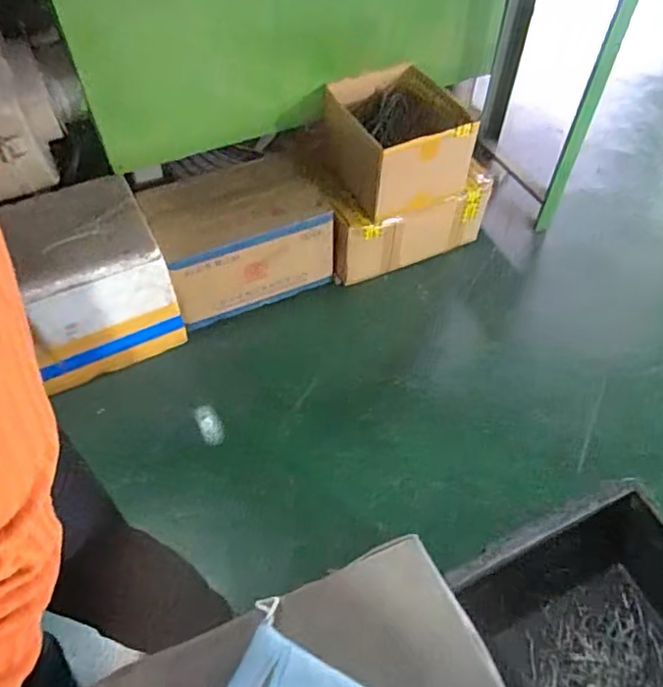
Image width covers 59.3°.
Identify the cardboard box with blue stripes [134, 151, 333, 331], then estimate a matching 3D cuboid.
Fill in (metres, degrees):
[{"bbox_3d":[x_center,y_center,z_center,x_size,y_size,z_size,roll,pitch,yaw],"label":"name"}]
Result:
[{"bbox_3d":[-0.224,-0.265,1.468,0.432,0.234,0.280,-24,56,-17],"label":"cardboard box with blue stripes"}]

